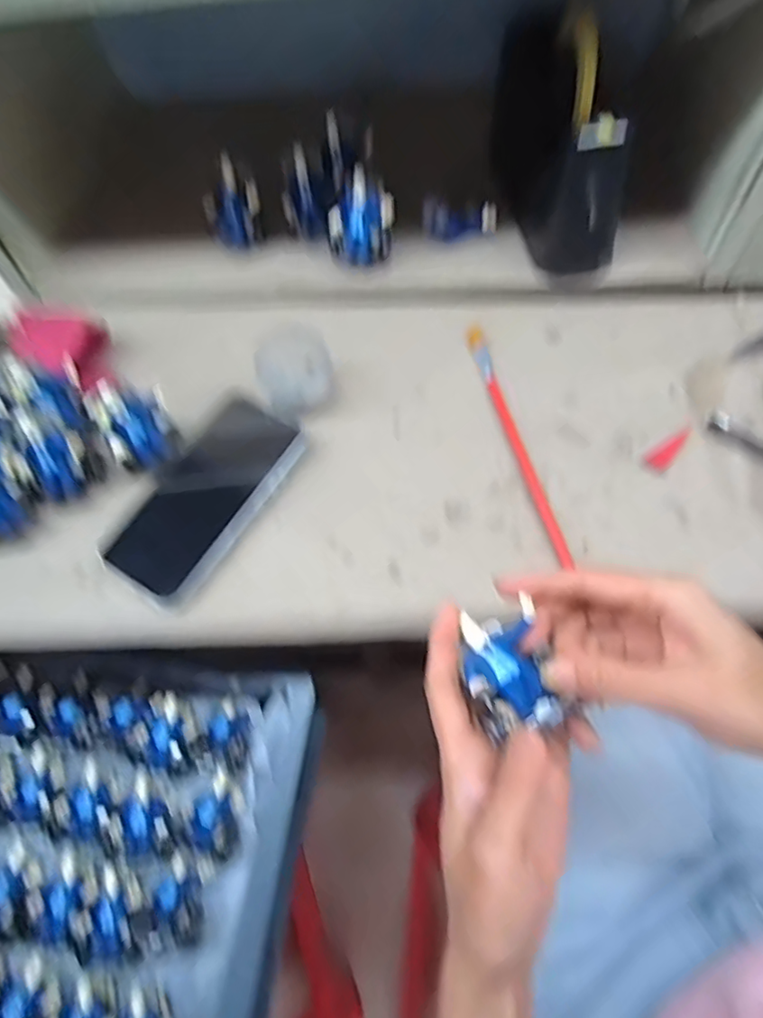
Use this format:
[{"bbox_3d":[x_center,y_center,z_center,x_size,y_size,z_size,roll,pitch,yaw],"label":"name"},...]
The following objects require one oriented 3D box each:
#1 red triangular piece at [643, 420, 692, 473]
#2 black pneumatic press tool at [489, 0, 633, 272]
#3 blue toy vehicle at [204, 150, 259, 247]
[{"bbox_3d":[0.204,-0.043,0.407,0.044,0.004,0.016,-38,74,-6],"label":"red triangular piece"},{"bbox_3d":[0.134,-0.267,0.445,0.061,0.122,0.167,-12,66,-1],"label":"black pneumatic press tool"},{"bbox_3d":[-0.122,-0.248,0.482,0.045,0.055,0.041,-22,67,-5],"label":"blue toy vehicle"}]

